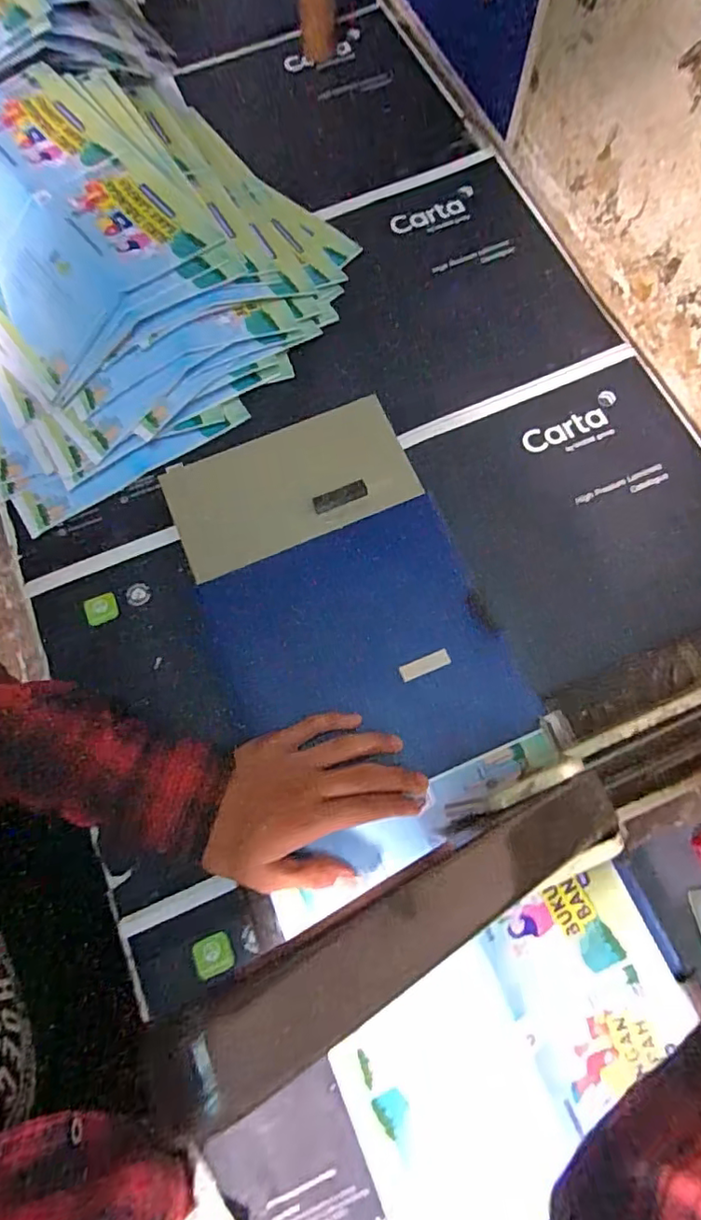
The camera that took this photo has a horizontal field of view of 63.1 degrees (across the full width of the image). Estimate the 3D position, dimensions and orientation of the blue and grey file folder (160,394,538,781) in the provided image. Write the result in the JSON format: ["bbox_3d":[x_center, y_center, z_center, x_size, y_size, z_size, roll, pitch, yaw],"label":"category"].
[{"bbox_3d":[-0.011,-0.012,0.457,0.203,0.025,0.310,-24,73,-5],"label":"blue and grey file folder"}]

